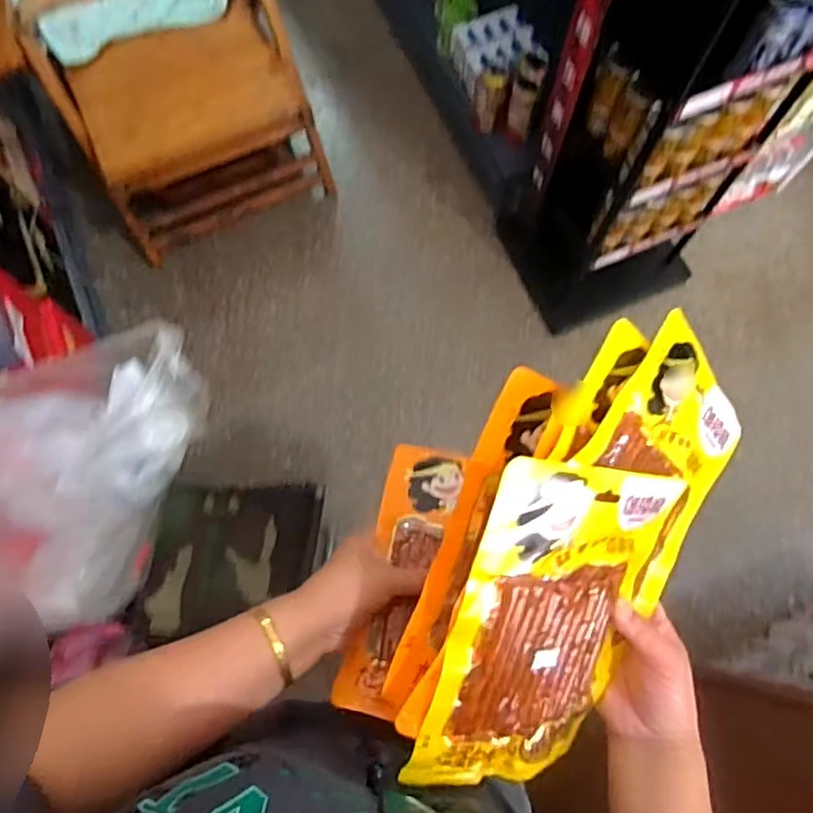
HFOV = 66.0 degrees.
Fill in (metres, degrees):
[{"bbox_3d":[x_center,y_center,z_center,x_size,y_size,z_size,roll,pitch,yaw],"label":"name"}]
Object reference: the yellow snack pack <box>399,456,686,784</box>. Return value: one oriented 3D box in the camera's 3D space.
[{"bbox_3d":[0.088,0.137,0.398,0.156,0.027,0.211,9,103,-33],"label":"yellow snack pack"}]

